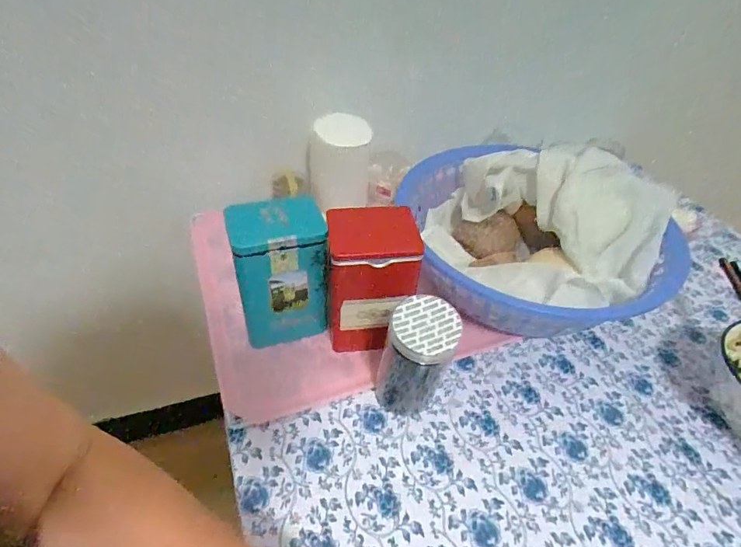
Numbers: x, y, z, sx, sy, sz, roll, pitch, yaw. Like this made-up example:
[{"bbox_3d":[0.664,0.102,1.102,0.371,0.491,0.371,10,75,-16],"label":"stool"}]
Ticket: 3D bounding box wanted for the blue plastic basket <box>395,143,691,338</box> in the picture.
[{"bbox_3d":[0.192,-0.039,0.508,0.274,0.134,0.248,1,44,-4],"label":"blue plastic basket"}]

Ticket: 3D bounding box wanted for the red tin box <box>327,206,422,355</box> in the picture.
[{"bbox_3d":[-0.001,0.012,0.436,0.079,0.146,0.071,0,44,-6],"label":"red tin box"}]

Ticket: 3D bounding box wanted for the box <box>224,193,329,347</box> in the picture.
[{"bbox_3d":[-0.089,0.006,0.438,0.081,0.147,0.059,-7,45,-13],"label":"box"}]

